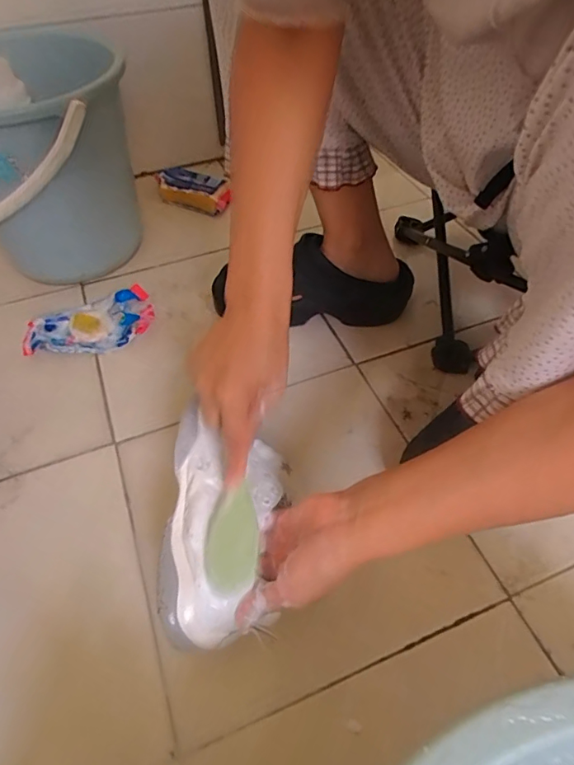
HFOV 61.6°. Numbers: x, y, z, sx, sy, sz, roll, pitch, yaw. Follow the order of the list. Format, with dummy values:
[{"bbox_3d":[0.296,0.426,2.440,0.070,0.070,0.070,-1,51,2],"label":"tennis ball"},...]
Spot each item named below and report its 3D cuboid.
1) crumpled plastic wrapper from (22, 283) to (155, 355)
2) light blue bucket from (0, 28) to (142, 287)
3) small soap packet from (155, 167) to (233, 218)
[{"bbox_3d":[-0.265,-0.076,0.647,0.165,0.019,0.096,-19,53,-12],"label":"crumpled plastic wrapper"},{"bbox_3d":[-0.338,-0.296,0.670,0.237,0.264,0.275,-10,52,-6],"label":"light blue bucket"},{"bbox_3d":[-0.161,-0.339,0.841,0.141,0.035,0.068,22,55,18],"label":"small soap packet"}]

